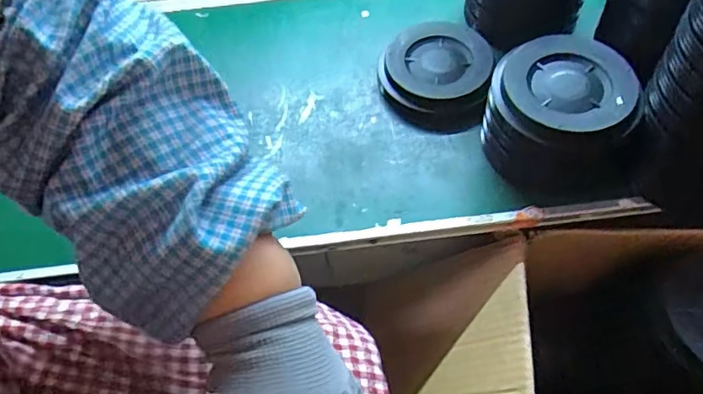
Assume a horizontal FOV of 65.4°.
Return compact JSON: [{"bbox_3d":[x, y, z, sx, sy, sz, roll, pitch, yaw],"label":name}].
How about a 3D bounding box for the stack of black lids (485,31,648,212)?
[{"bbox_3d":[0.182,-0.069,0.492,0.120,0.082,0.130,-10,58,-3],"label":"stack of black lids"}]

